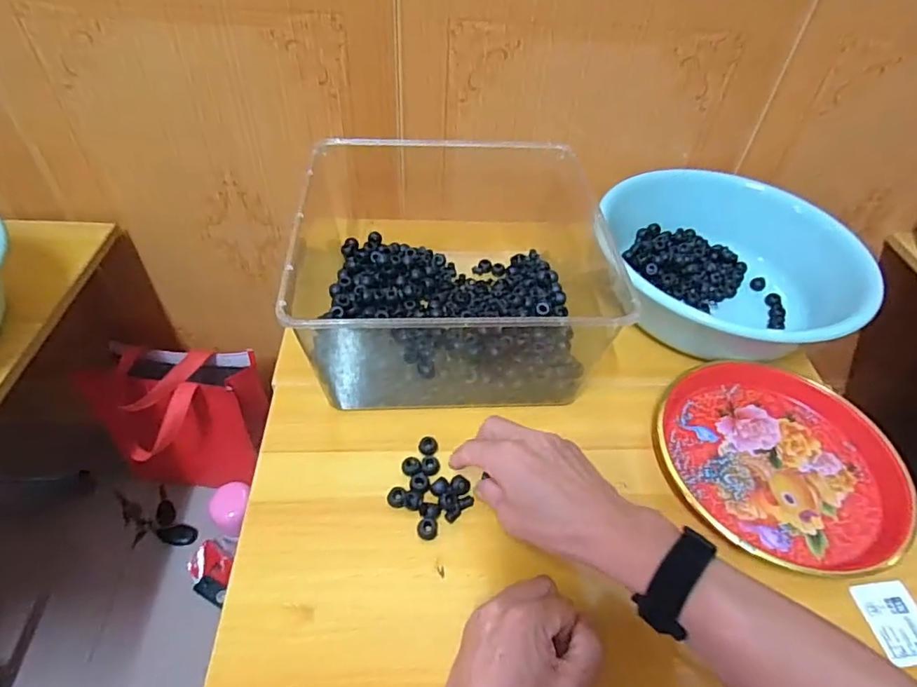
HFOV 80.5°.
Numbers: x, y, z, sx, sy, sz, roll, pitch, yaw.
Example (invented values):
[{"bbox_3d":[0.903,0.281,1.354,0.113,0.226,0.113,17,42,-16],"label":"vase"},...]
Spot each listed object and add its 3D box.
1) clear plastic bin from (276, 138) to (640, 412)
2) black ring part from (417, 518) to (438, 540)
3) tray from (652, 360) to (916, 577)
[{"bbox_3d":[0.010,-0.100,0.610,0.328,0.143,0.323,1,48,-3],"label":"clear plastic bin"},{"bbox_3d":[-0.027,0.159,0.463,0.017,0.011,0.015,2,48,-2],"label":"black ring part"},{"bbox_3d":[0.301,0.108,0.518,0.216,0.026,0.209,-3,48,-6],"label":"tray"}]

